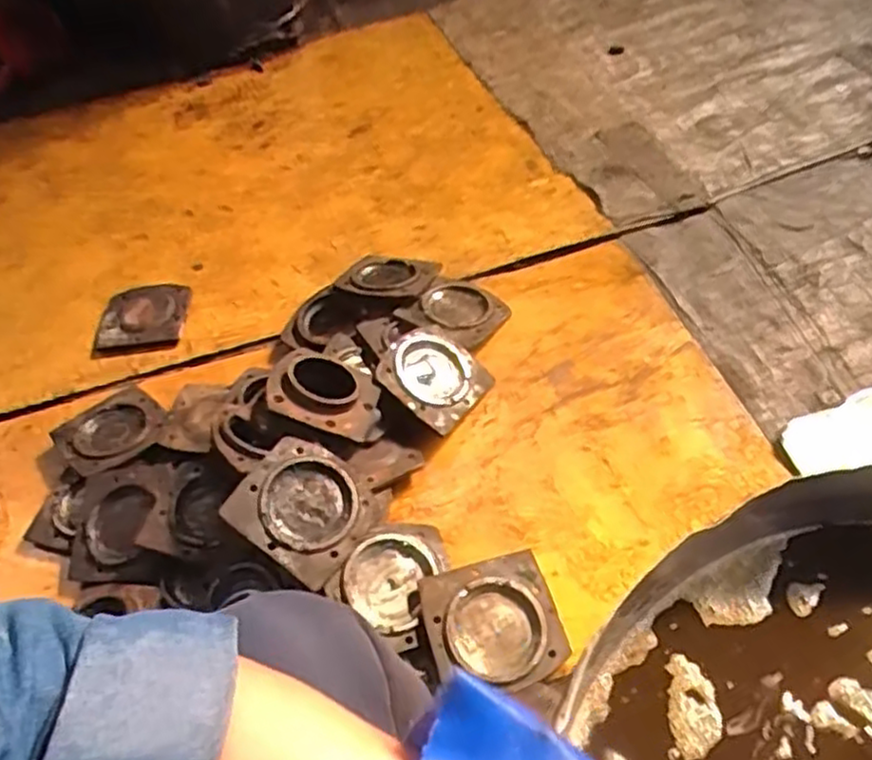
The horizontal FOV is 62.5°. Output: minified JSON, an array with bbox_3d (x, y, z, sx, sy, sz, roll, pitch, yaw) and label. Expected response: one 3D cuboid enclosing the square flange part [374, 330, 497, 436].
[{"bbox_3d":[-0.007,-0.007,1.197,0.174,0.022,0.188,37,45,14],"label":"square flange part"}]

